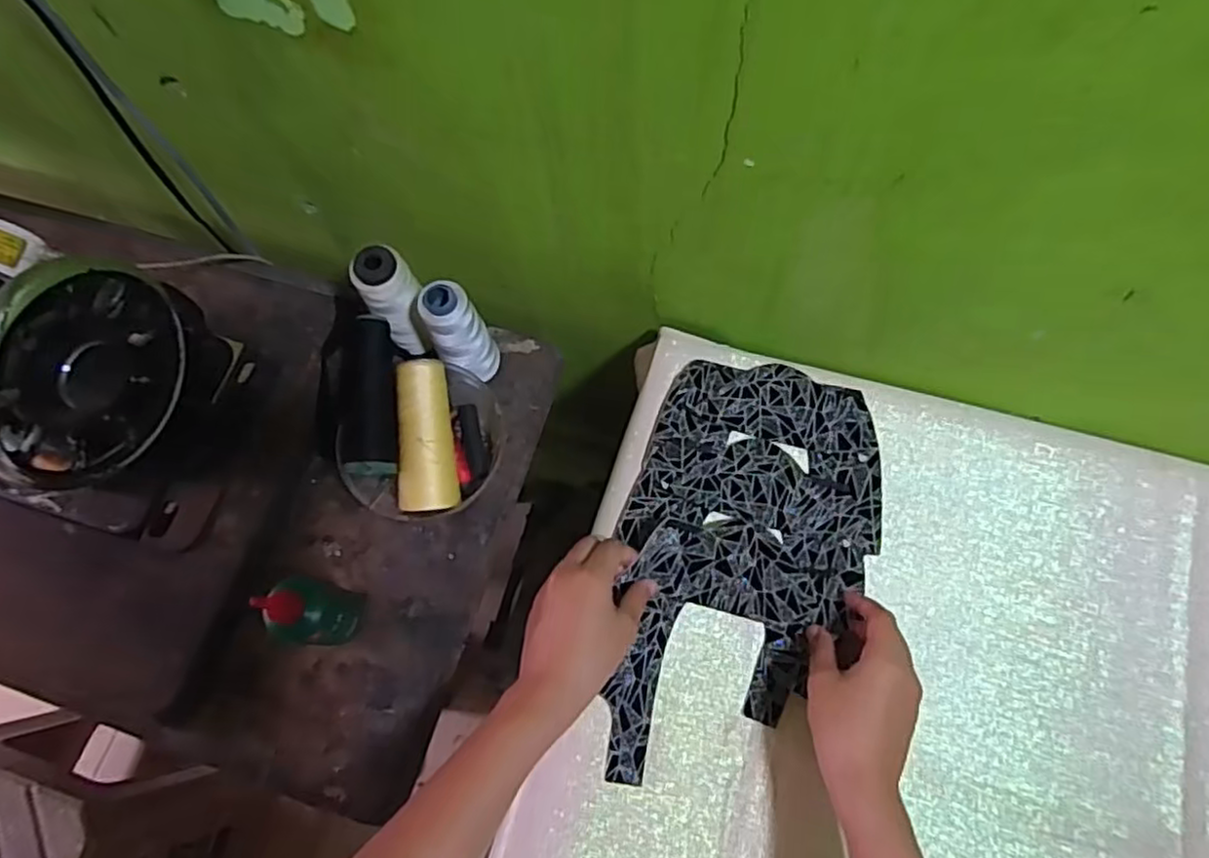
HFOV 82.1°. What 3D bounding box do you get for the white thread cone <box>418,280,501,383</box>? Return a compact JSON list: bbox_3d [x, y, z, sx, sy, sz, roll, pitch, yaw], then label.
[{"bbox_3d":[-0.108,-0.071,0.531,0.040,0.107,0.037,-1,72,2],"label":"white thread cone"}]

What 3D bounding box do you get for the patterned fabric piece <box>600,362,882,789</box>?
[{"bbox_3d":[0.110,0.094,0.510,0.188,0.023,0.297,5,73,0],"label":"patterned fabric piece"}]

